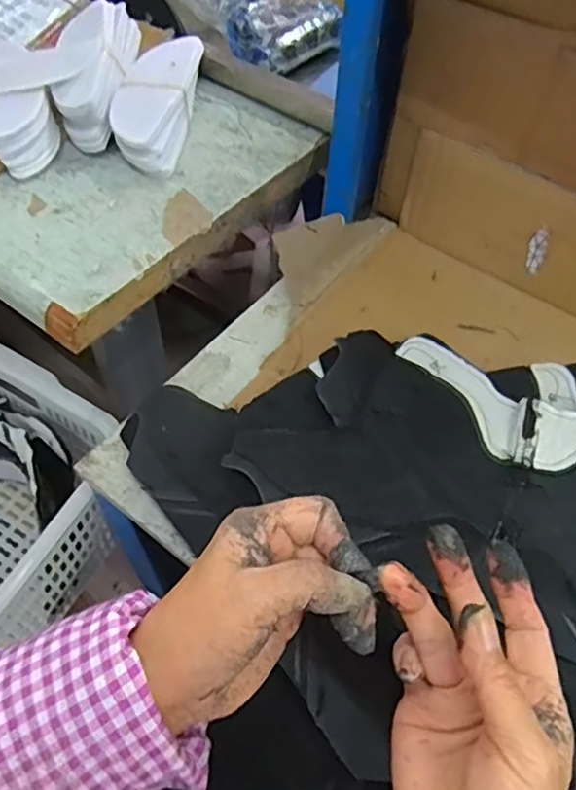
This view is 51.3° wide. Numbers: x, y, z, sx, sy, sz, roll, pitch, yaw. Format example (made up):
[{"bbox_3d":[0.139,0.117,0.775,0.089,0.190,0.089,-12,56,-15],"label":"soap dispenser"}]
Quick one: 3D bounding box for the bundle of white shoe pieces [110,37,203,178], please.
[{"bbox_3d":[-0.157,-0.352,0.720,0.079,0.054,0.227,6,56,2],"label":"bundle of white shoe pieces"}]

